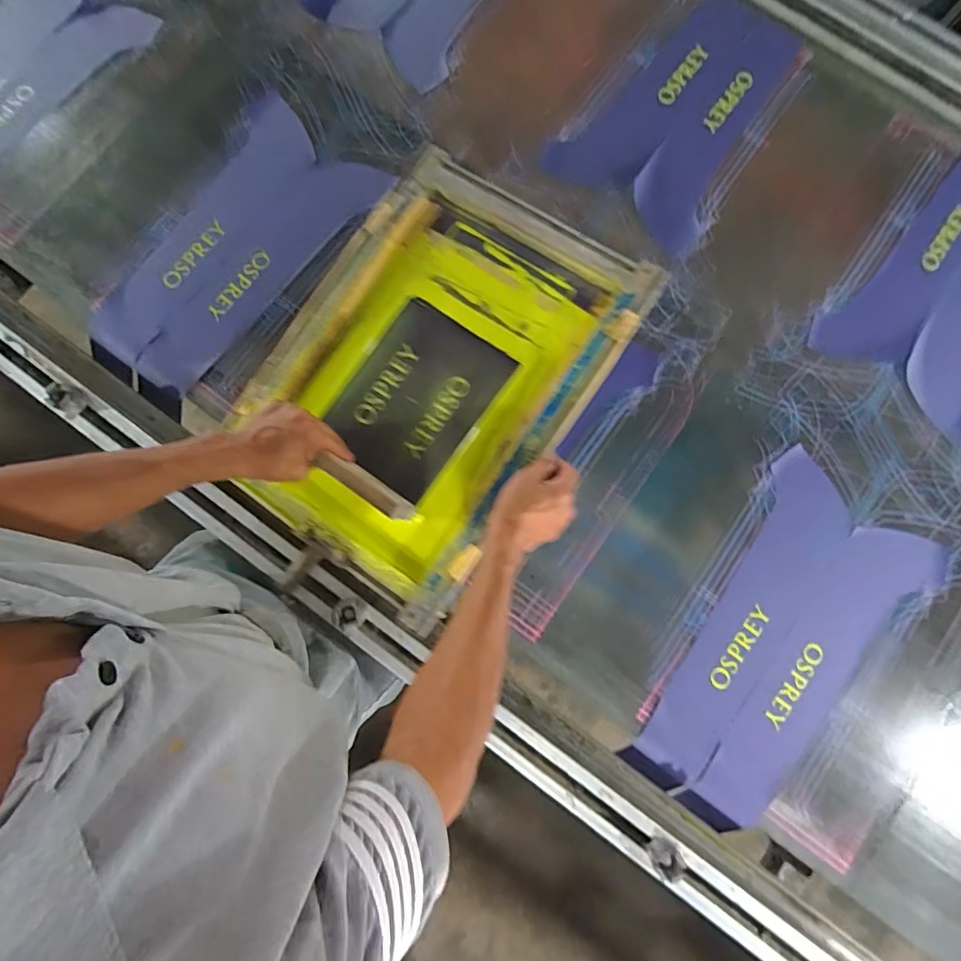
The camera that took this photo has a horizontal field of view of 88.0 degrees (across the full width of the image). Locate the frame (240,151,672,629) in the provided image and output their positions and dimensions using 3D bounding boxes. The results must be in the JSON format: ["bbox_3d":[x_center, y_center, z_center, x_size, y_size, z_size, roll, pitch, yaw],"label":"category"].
[{"bbox_3d":[-0.071,-0.138,0.664,0.387,0.053,0.537,35,90,6],"label":"frame"}]

